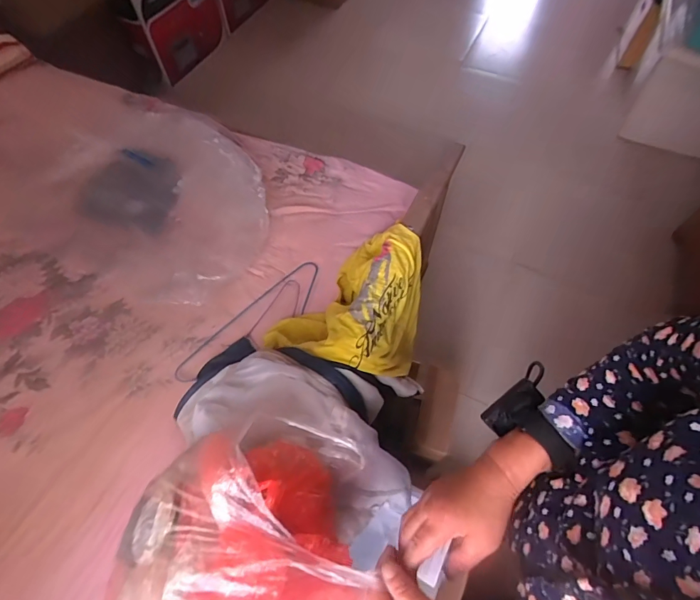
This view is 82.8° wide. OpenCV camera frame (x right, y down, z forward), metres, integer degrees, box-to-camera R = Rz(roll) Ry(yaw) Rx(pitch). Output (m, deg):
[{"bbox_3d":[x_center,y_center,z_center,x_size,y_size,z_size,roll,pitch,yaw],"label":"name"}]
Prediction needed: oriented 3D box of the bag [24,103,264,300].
[{"bbox_3d":[-0.530,-0.319,1.079,0.741,0.065,0.585,25,67,12],"label":"bag"}]

